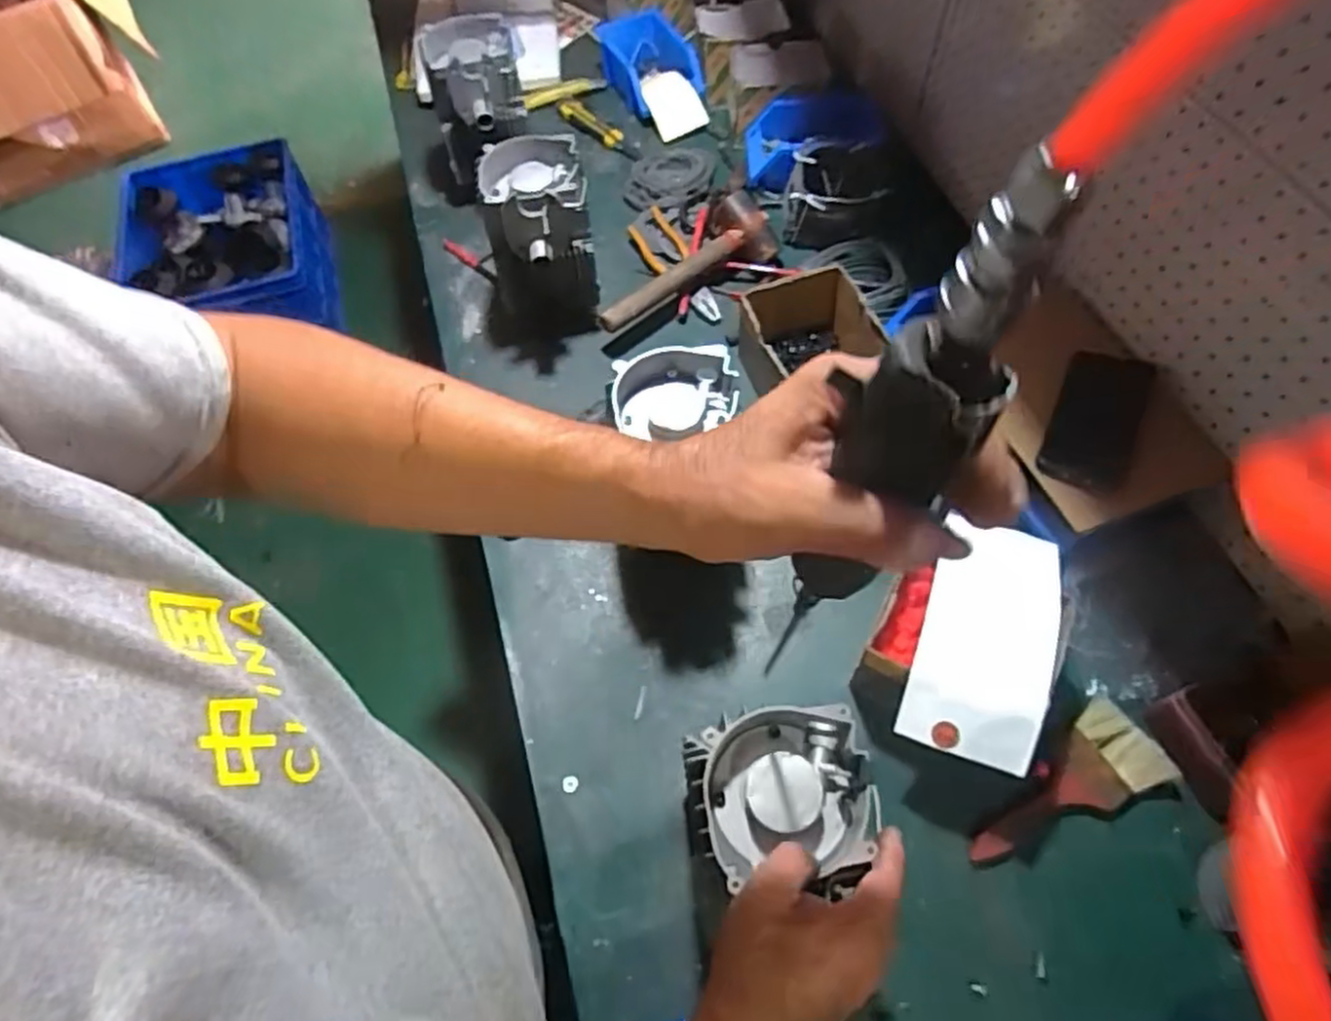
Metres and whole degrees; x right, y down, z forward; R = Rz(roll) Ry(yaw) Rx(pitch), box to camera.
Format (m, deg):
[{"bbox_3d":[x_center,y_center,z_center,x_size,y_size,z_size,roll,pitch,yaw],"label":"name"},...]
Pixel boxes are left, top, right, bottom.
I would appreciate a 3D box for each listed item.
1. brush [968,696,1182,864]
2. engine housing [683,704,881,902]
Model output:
[{"bbox_3d":[0.352,0.251,0.660,0.193,0.021,0.079,-27,63,-12],"label":"brush"},{"bbox_3d":[0.077,0.195,0.506,0.122,0.040,0.115,-4,61,0],"label":"engine housing"}]

